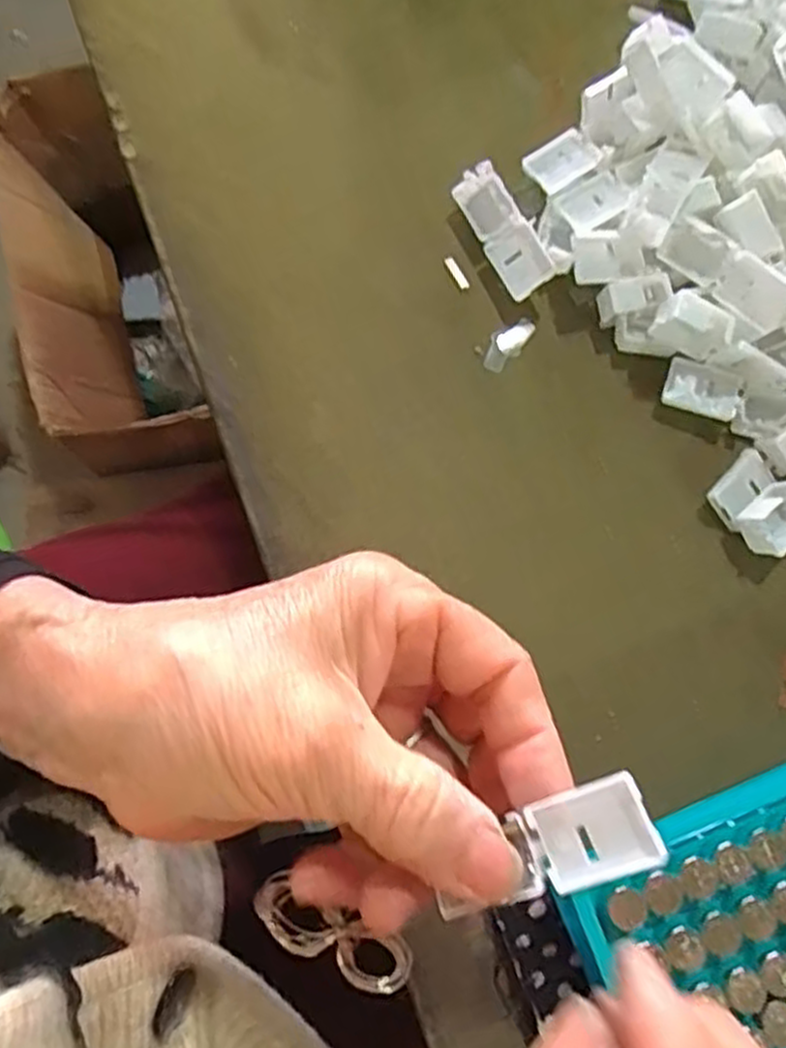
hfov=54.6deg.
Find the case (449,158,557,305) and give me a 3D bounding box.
[{"bbox_3d":[0.043,-0.115,0.300,0.020,0.010,0.054,-31,72,19],"label":"case"}]

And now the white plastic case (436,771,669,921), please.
[{"bbox_3d":[0.035,0.077,0.175,0.053,0.009,0.019,-34,76,19],"label":"white plastic case"}]

